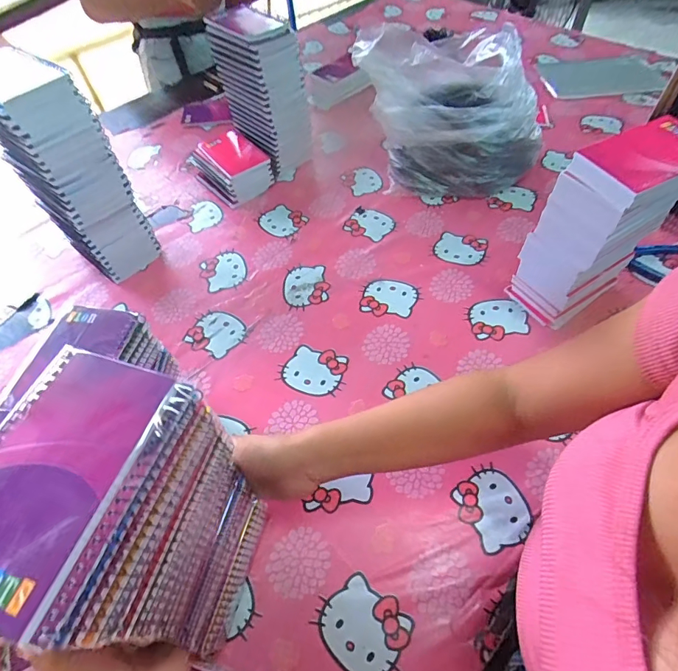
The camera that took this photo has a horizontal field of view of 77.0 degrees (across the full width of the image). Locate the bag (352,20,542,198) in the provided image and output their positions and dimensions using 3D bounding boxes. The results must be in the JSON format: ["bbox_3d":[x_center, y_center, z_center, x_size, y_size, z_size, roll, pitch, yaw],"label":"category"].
[{"bbox_3d":[0.191,-0.392,0.744,0.253,0.199,0.253,-16,55,-7],"label":"bag"}]

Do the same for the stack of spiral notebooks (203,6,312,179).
[{"bbox_3d":[-0.132,-0.429,0.768,0.106,0.240,0.130,-36,60,-20],"label":"stack of spiral notebooks"}]

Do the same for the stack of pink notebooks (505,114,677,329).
[{"bbox_3d":[0.322,-0.124,0.531,0.137,0.232,0.090,-24,57,-13],"label":"stack of pink notebooks"}]

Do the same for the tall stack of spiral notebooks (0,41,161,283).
[{"bbox_3d":[-0.366,-0.217,0.594,0.118,0.304,0.102,34,63,24],"label":"tall stack of spiral notebooks"}]

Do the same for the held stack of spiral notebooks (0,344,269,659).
[{"bbox_3d":[-0.134,0.128,0.304,0.088,0.226,0.136,7,55,14],"label":"held stack of spiral notebooks"}]

